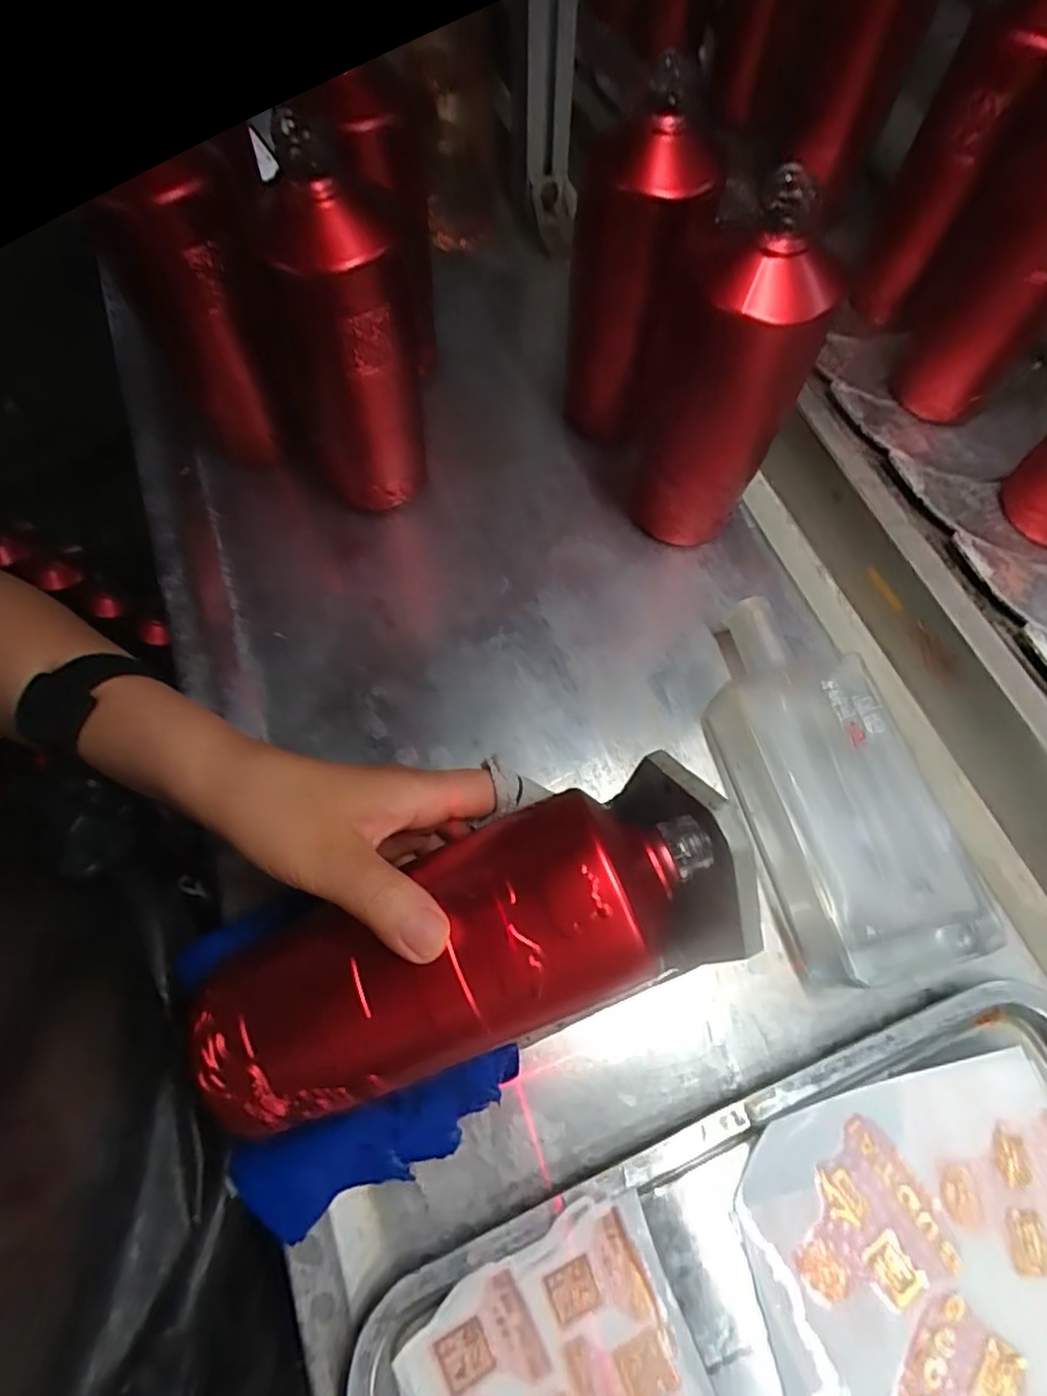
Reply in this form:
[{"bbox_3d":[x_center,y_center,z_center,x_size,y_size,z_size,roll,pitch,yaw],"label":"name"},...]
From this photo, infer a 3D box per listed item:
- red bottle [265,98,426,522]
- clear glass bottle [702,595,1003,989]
[{"bbox_3d":[-0.106,-0.209,0.402,0.083,0.204,0.075,-8,66,-4],"label":"red bottle"},{"bbox_3d":[0.173,0.042,0.377,0.100,0.042,0.230,-14,67,-7],"label":"clear glass bottle"}]

